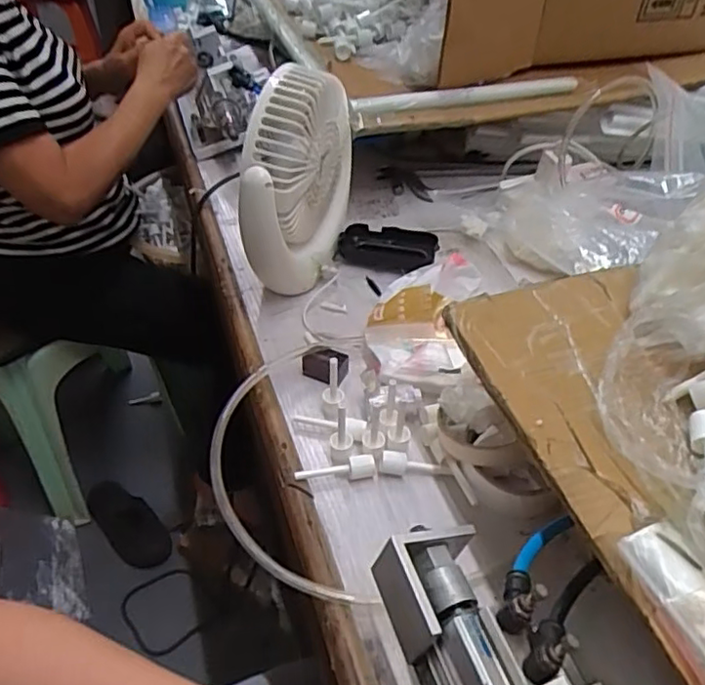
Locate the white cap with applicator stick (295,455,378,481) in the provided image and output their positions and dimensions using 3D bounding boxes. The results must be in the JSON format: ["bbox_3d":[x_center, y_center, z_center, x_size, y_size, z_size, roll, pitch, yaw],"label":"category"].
[{"bbox_3d":[-0.013,0.105,0.503,0.064,0.015,0.015,-7,44,-8],"label":"white cap with applicator stick"}]

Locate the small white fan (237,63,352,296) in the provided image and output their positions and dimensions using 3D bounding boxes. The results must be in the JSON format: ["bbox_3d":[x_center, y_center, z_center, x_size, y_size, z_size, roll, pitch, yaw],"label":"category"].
[{"bbox_3d":[-0.058,-0.166,0.634,0.075,0.207,0.179,10,45,10],"label":"small white fan"}]

